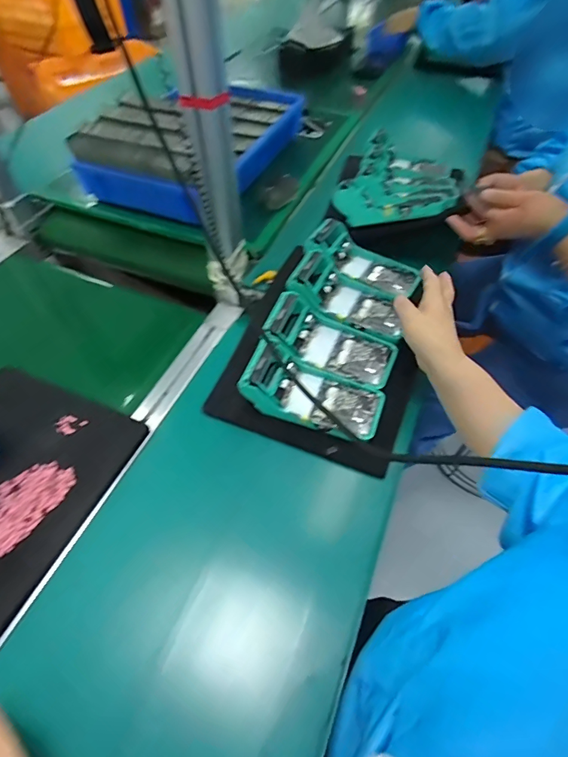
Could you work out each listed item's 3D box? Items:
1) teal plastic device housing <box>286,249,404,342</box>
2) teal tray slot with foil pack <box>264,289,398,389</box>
[{"bbox_3d":[0.096,-0.122,0.595,0.172,0.059,0.083,18,54,14],"label":"teal plastic device housing"},{"bbox_3d":[0.061,-0.046,0.574,0.174,0.055,0.078,27,56,0],"label":"teal tray slot with foil pack"}]

